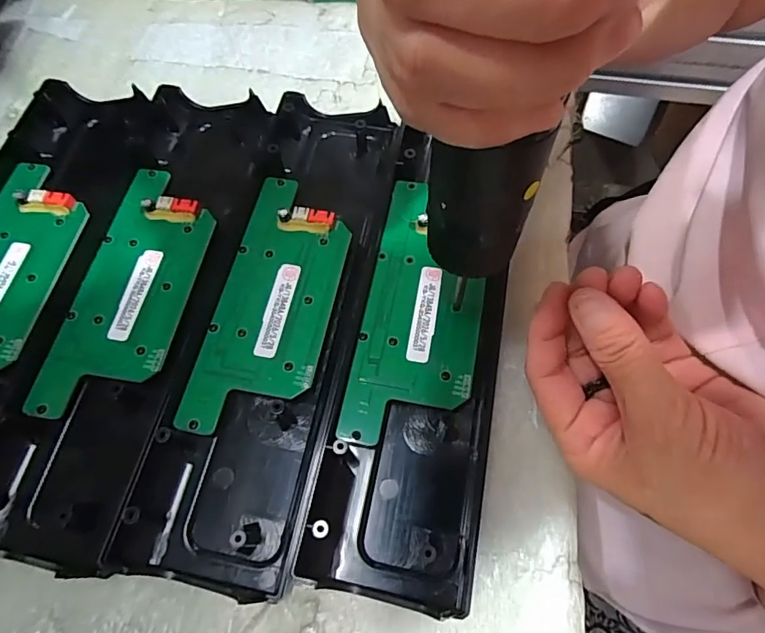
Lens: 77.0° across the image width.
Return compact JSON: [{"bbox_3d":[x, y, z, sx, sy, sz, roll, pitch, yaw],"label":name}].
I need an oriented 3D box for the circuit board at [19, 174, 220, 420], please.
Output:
[{"bbox_3d":[-0.122,-0.017,0.234,0.054,0.007,0.132,9,66,4],"label":"circuit board"}]

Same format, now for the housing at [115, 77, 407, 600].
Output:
[{"bbox_3d":[-0.050,-0.009,0.236,0.074,0.017,0.246,10,66,5],"label":"housing"}]

